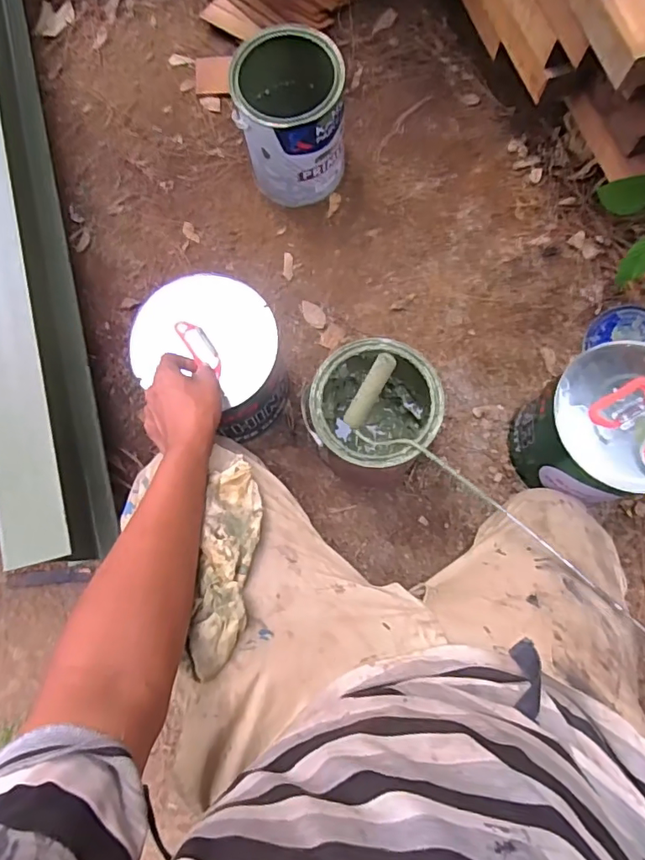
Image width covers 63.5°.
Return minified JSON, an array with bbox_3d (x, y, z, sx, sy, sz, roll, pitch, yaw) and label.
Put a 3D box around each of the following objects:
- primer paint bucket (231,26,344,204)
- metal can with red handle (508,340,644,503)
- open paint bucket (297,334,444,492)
[{"bbox_3d":[-0.051,-0.502,0.849,0.163,0.193,0.185,-11,78,-1],"label":"primer paint bucket"},{"bbox_3d":[0.374,0.001,0.715,0.173,0.202,0.177,0,78,2],"label":"metal can with red handle"},{"bbox_3d":[0.069,-0.016,0.727,0.156,0.208,0.168,0,78,2],"label":"open paint bucket"}]

